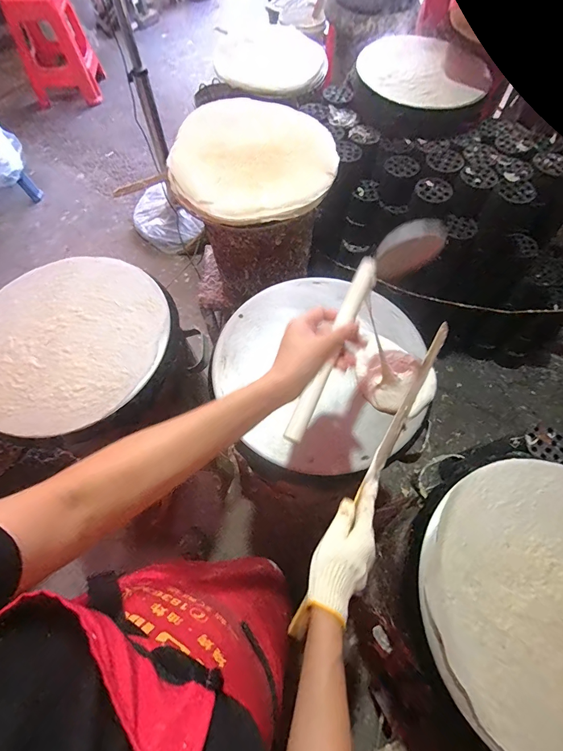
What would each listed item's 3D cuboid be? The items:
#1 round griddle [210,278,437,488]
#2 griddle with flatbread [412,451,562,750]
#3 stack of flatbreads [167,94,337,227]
[{"bbox_3d":[0.074,-0.018,0.615,0.363,0.034,0.379,0,66,1],"label":"round griddle"},{"bbox_3d":[0.371,0.303,0.465,0.374,0.034,0.368,0,66,1],"label":"griddle with flatbread"},{"bbox_3d":[-0.067,-0.493,0.802,0.374,0.050,0.365,14,67,7],"label":"stack of flatbreads"}]

